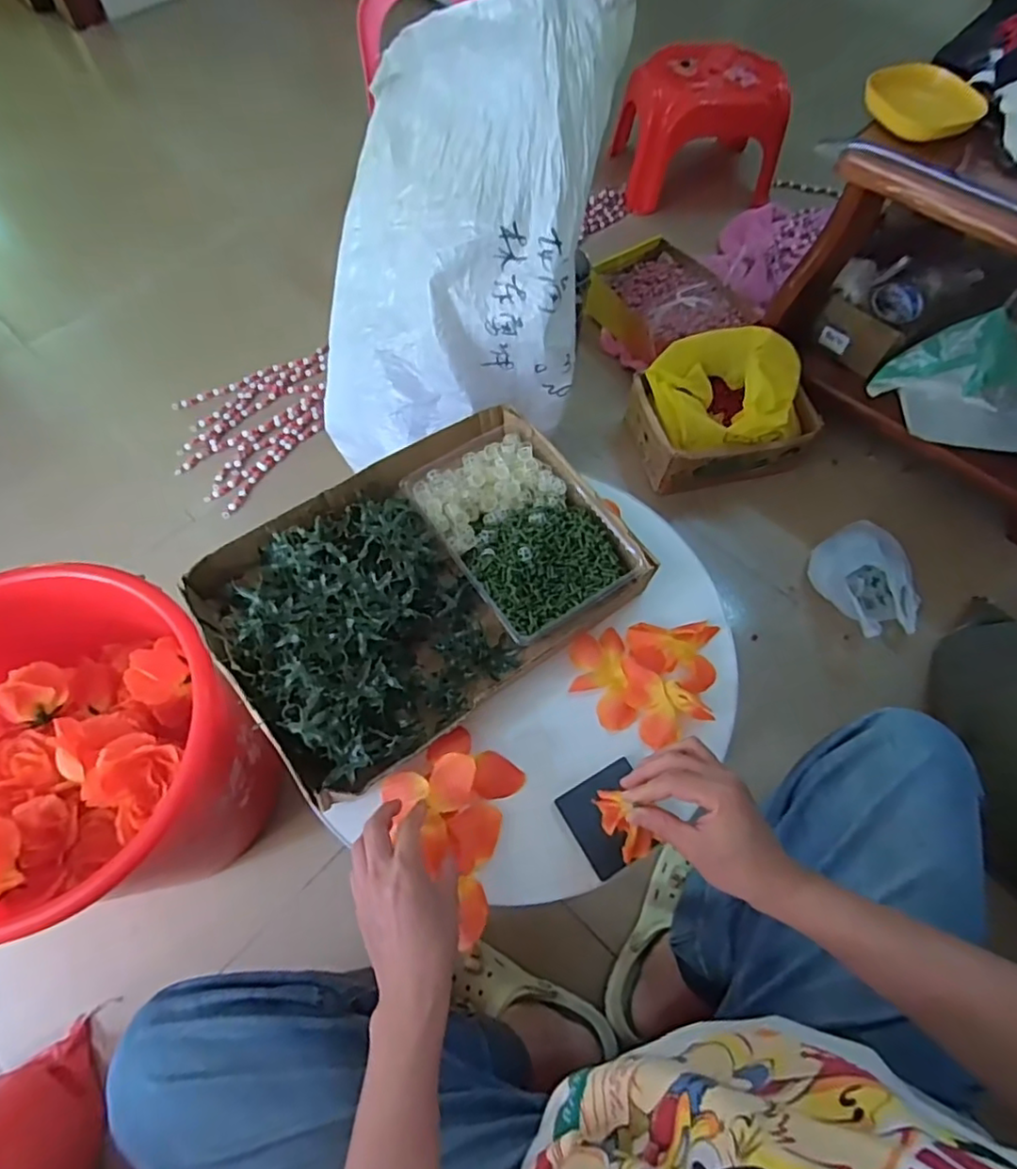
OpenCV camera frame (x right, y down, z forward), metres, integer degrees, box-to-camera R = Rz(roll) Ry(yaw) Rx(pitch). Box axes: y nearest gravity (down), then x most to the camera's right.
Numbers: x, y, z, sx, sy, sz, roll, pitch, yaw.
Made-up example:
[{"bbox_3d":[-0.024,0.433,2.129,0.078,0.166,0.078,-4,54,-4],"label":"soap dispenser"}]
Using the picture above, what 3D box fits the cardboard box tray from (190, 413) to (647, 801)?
[{"bbox_3d":[-0.086,-0.011,0.630,0.399,0.067,0.281,-35,69,-17],"label":"cardboard box tray"}]

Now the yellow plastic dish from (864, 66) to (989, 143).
[{"bbox_3d":[0.568,-0.663,0.840,0.153,0.038,0.102,25,69,10],"label":"yellow plastic dish"}]

